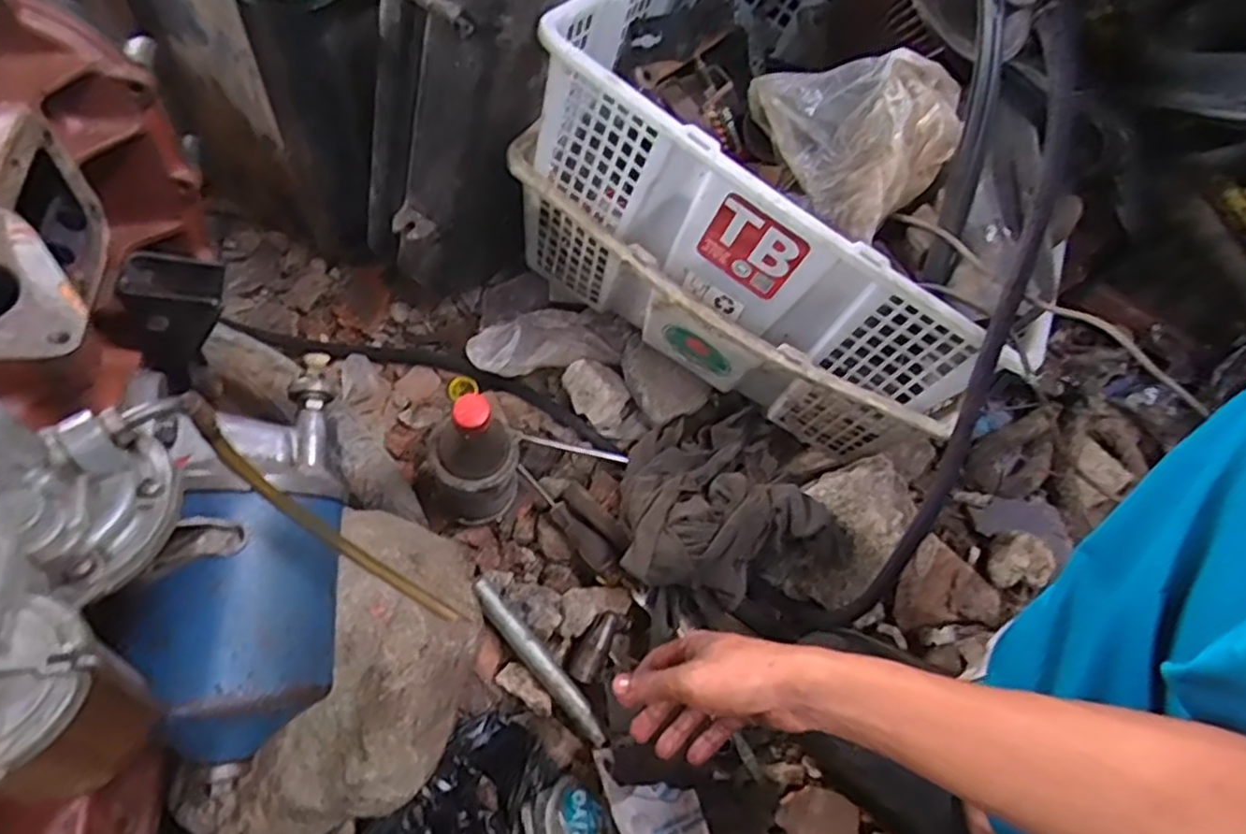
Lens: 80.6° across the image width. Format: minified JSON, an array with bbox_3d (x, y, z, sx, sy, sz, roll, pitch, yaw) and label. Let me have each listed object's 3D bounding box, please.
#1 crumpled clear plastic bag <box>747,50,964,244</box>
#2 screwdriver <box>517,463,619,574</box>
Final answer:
[{"bbox_3d":[0.190,-0.244,0.613,0.097,0.102,0.164,-29,63,-20],"label":"crumpled clear plastic bag"},{"bbox_3d":[-0.059,0.105,0.739,0.025,0.028,0.144,-38,66,-24],"label":"screwdriver"}]

